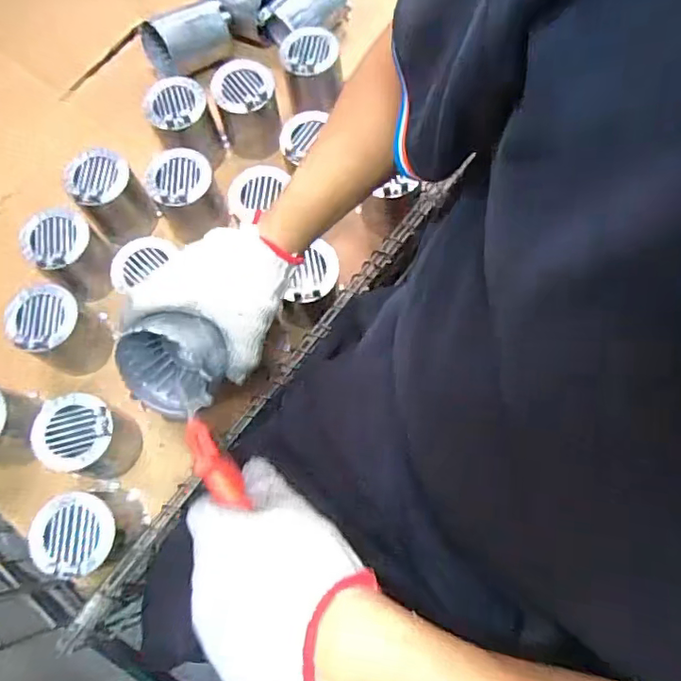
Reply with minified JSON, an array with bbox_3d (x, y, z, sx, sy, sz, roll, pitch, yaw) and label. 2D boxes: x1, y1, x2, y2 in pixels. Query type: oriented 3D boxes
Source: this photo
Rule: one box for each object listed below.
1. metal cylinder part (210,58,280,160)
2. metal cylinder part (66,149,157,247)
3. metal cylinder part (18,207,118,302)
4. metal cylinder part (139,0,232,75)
[{"bbox_3d":[-0.136,-0.338,0.815,0.081,0.124,0.077,0,72,0],"label":"metal cylinder part"},{"bbox_3d":[-0.322,-0.198,0.774,0.078,0.146,0.085,0,72,0],"label":"metal cylinder part"},{"bbox_3d":[-0.360,-0.115,0.739,0.091,0.116,0.086,39,76,12],"label":"metal cylinder part"},{"bbox_3d":[-0.240,-0.477,0.869,0.139,0.074,0.085,-23,73,-7],"label":"metal cylinder part"}]

